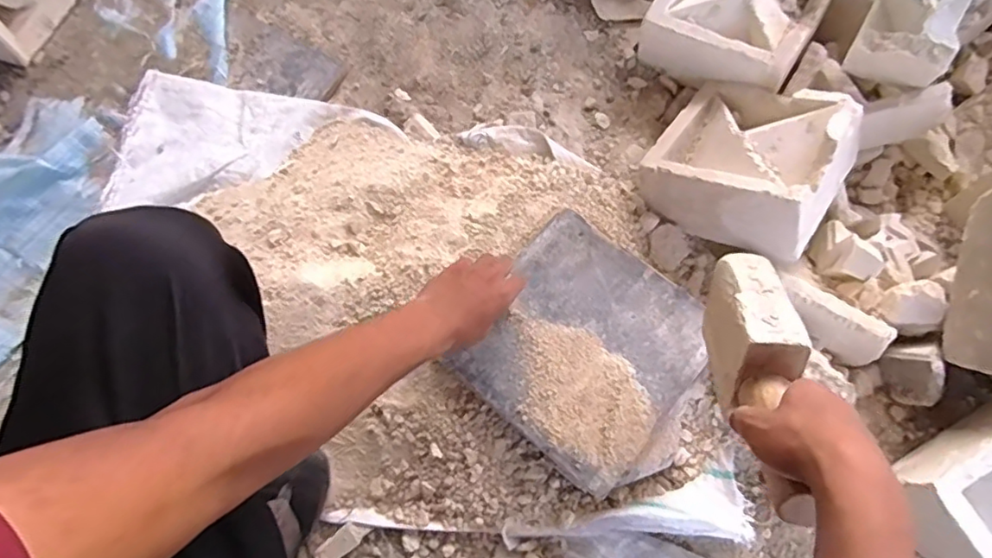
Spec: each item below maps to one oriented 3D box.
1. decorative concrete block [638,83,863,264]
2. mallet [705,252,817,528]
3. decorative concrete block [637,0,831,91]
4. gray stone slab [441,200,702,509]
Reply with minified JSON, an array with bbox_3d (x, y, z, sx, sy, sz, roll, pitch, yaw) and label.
[{"bbox_3d":[0.321,-0.152,0.748,0.208,0.098,0.215,25,63,35],"label":"decorative concrete block"},{"bbox_3d":[0.215,0.077,0.483,0.060,0.072,0.257,7,48,3],"label":"mallet"},{"bbox_3d":[0.339,-0.373,0.825,0.202,0.107,0.210,32,75,11],"label":"decorative concrete block"},{"bbox_3d":[0.100,0.072,0.663,0.232,0.015,0.245,37,76,12],"label":"gray stone slab"}]

